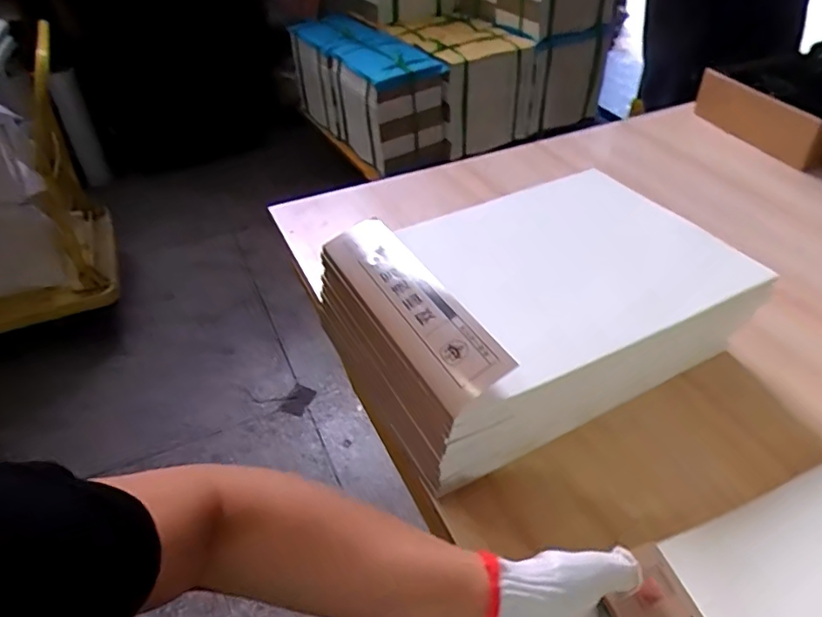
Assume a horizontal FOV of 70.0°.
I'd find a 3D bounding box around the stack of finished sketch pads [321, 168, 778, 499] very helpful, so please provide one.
[{"bbox_3d":[0.129,-0.007,0.616,0.372,0.130,0.263,-20,43,-19],"label":"stack of finished sketch pads"}]

